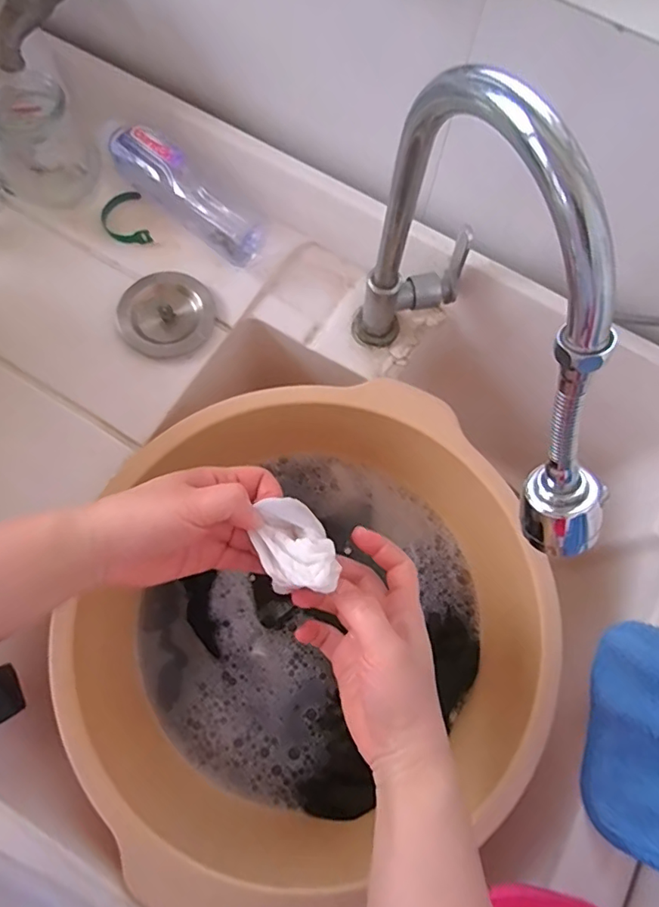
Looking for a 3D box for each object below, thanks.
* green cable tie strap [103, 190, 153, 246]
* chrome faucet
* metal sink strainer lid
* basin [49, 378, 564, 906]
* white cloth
[{"bbox_3d":[-0.199,-0.225,0.519,0.041,0.009,0.061,-16,75,-6],"label":"green cable tie strap"},{"bbox_3d":[0.099,-0.060,0.345,0.087,0.238,0.252,-12,74,-5],"label":"chrome faucet"},{"bbox_3d":[-0.148,-0.127,0.485,0.081,0.021,0.084,0,73,-2],"label":"metal sink strainer lid"},{"bbox_3d":[-0.003,0.136,0.461,0.332,0.133,0.372,1,73,-2],"label":"basin"},{"bbox_3d":[-0.022,0.057,0.336,0.043,0.037,0.064,-23,75,-8],"label":"white cloth"}]

